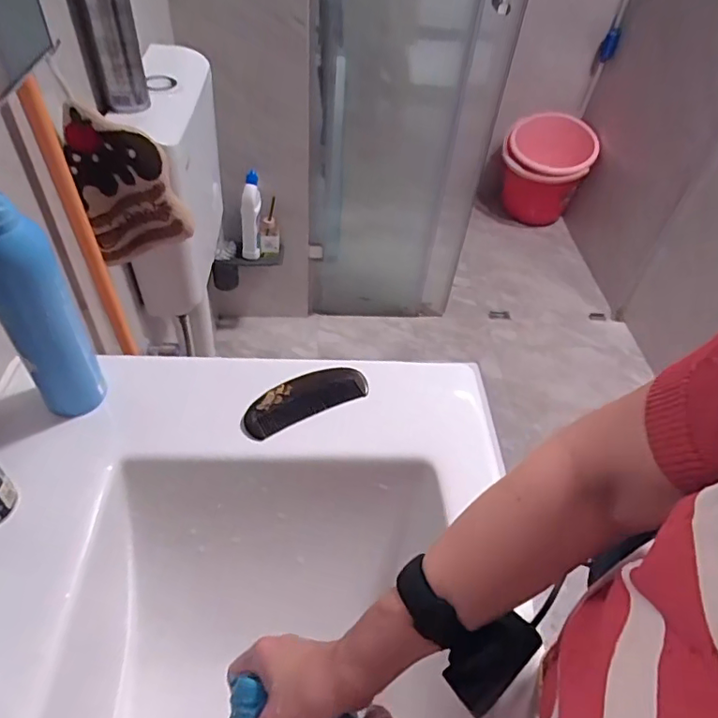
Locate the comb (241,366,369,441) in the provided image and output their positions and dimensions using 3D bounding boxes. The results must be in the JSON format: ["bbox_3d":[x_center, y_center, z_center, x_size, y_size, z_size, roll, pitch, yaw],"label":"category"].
[{"bbox_3d":[-0.060,0.041,0.584,0.142,0.012,0.051,-21,54,-23],"label":"comb"}]

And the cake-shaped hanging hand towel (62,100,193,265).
[{"bbox_3d":[-0.314,-0.231,0.741,0.137,0.202,0.032,-8,50,-13],"label":"cake-shaped hanging hand towel"}]

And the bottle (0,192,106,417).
[{"bbox_3d":[-0.275,-0.037,0.465,0.042,0.224,0.052,11,48,4],"label":"bottle"}]

